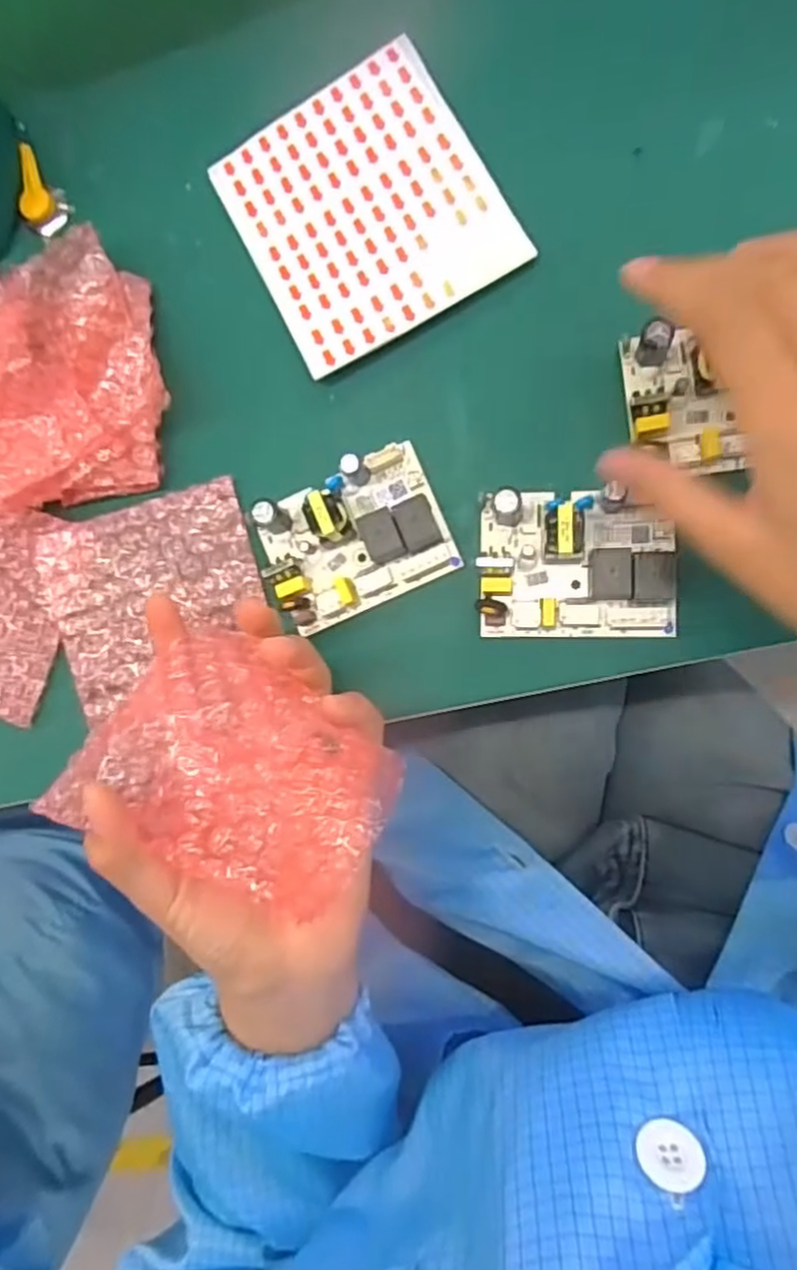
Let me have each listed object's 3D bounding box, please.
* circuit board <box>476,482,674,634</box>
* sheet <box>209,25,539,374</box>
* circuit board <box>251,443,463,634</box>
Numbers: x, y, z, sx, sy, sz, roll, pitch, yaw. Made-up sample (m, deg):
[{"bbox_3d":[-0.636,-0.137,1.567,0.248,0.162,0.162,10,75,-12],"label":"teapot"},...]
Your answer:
[{"bbox_3d":[0.074,-0.030,0.296,0.080,0.028,0.060,0,86,11],"label":"circuit board"},{"bbox_3d":[-0.017,-0.194,0.326,0.108,0.008,0.123,-28,81,8],"label":"sheet"},{"bbox_3d":[-0.021,-0.044,0.313,0.079,0.022,0.061,-24,82,8],"label":"circuit board"}]

